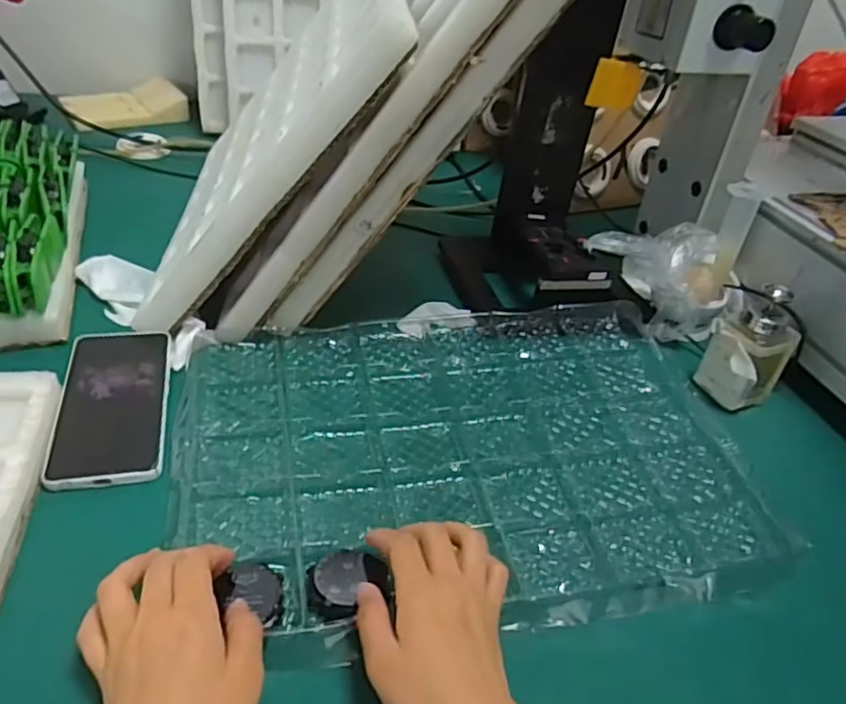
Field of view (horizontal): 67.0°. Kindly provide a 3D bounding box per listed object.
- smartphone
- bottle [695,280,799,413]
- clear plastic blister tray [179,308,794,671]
[{"bbox_3d":[-0.247,0.038,0.513,0.078,0.011,0.170,-6,40,-15],"label":"smartphone"},{"bbox_3d":[0.301,-0.003,0.590,0.053,0.107,0.055,-11,41,-20],"label":"bottle"},{"bbox_3d":[0.032,0.071,0.518,0.425,0.027,0.307,-5,40,-14],"label":"clear plastic blister tray"}]

